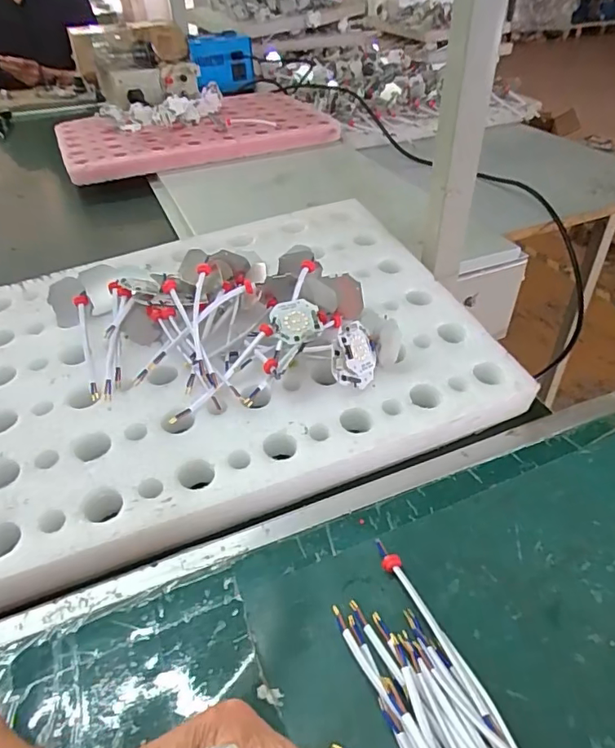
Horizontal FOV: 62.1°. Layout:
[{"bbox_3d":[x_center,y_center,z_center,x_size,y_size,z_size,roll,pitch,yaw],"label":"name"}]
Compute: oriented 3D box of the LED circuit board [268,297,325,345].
[{"bbox_3d":[-0.012,-0.050,0.486,0.047,0.006,0.045,-15,70,-4],"label":"LED circuit board"}]

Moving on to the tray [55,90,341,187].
[{"bbox_3d":[-0.248,-0.531,1.113,0.546,0.054,0.372,-17,42,-17],"label":"tray"}]

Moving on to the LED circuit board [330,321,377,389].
[{"bbox_3d":[0.041,-0.016,0.457,0.051,0.057,0.014,-31,17,-38],"label":"LED circuit board"}]

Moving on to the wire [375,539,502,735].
[{"bbox_3d":[0.080,0.162,0.329,0.013,0.011,0.129,-16,41,-19],"label":"wire"}]

